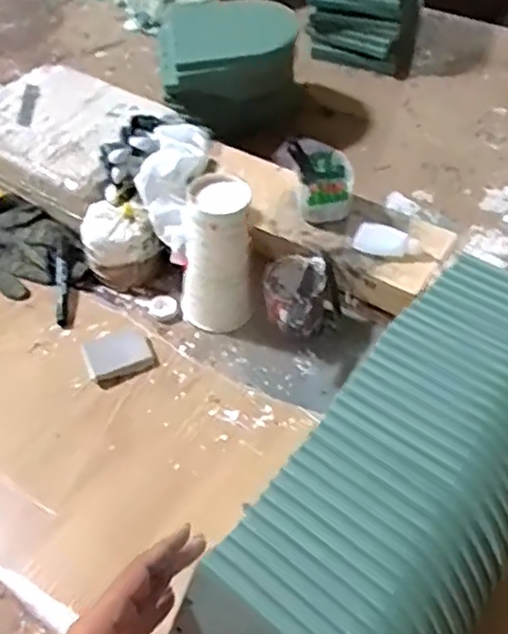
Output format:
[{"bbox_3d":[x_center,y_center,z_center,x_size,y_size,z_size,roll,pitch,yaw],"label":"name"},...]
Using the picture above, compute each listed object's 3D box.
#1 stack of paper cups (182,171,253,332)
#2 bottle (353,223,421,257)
[{"bbox_3d":[-0.043,-0.066,0.750,0.085,0.168,0.070,-7,49,-2],"label":"stack of paper cups"},{"bbox_3d":[0.144,-0.082,0.753,0.070,0.021,0.028,17,52,18],"label":"bottle"}]

